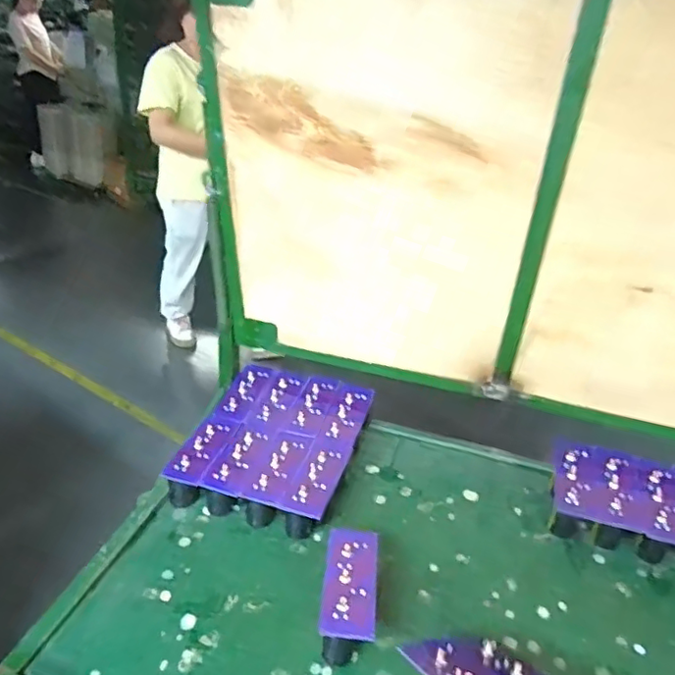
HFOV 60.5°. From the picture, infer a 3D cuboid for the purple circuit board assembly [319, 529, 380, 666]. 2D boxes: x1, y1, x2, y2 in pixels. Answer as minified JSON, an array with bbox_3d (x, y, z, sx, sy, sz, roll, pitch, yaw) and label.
[{"bbox_3d":[0.012,0.274,0.623,0.057,0.056,0.136,6,27,3],"label":"purple circuit board assembly"}]

